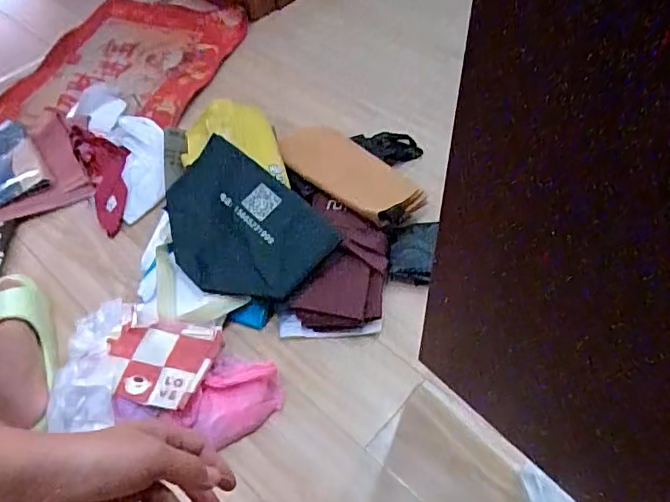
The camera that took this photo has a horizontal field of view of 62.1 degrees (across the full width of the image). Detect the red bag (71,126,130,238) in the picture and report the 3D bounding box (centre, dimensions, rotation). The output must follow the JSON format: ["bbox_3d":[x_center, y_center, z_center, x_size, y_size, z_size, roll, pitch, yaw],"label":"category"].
[{"bbox_3d":[-0.400,-0.132,0.980,0.084,0.033,0.234,-20,74,-10],"label":"red bag"}]

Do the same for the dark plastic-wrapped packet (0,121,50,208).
[{"bbox_3d":[-0.591,-0.156,0.977,0.127,0.041,0.183,-29,56,-17],"label":"dark plastic-wrapped packet"}]

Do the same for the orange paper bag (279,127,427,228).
[{"bbox_3d":[0.022,-0.139,0.946,0.307,0.038,0.136,30,55,28],"label":"orange paper bag"}]

